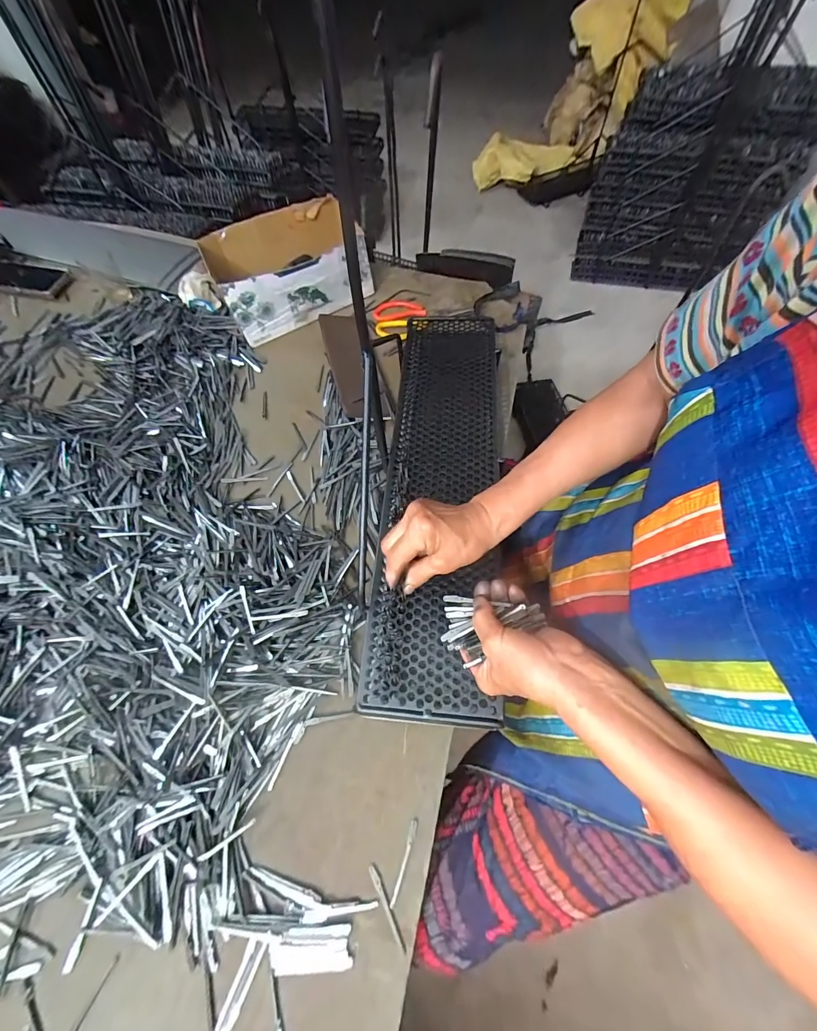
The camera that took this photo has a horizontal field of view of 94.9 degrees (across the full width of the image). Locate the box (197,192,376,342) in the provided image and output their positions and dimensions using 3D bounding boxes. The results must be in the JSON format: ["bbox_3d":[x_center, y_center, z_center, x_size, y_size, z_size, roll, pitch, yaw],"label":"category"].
[{"bbox_3d":[-0.238,-0.496,0.742,0.281,0.111,0.225,-24,64,-11],"label":"box"}]

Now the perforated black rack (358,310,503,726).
[{"bbox_3d":[0.045,-0.077,0.505,0.150,0.027,0.601,6,62,4],"label":"perforated black rack"}]

